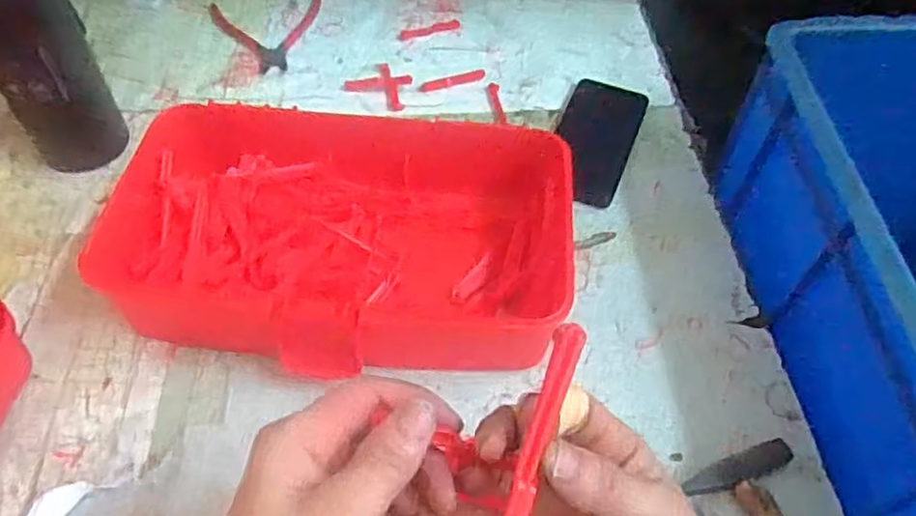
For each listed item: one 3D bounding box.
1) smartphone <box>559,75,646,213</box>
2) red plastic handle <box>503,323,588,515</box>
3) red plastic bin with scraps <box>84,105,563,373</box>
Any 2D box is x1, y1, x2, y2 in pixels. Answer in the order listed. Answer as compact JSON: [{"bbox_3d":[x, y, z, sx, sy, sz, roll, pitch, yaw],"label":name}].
[{"bbox_3d":[0.138,-0.121,0.680,0.076,0.004,0.170,18,55,12],"label":"smartphone"},{"bbox_3d":[0.031,0.070,0.256,0.011,0.004,0.093,16,82,10],"label":"red plastic handle"},{"bbox_3d":[-0.094,-0.021,0.555,0.364,0.080,0.233,8,54,4],"label":"red plastic bin with scraps"}]

